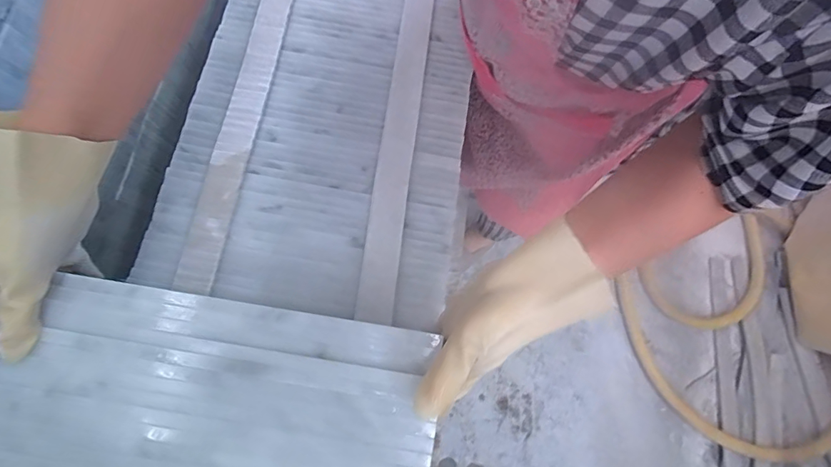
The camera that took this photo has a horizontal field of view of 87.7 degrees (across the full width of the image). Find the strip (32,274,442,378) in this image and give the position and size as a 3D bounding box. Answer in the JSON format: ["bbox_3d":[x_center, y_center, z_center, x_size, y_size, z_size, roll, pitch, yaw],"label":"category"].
[{"bbox_3d":[-0.122,0.065,0.309,0.269,0.008,0.035,8,67,0],"label":"strip"}]

